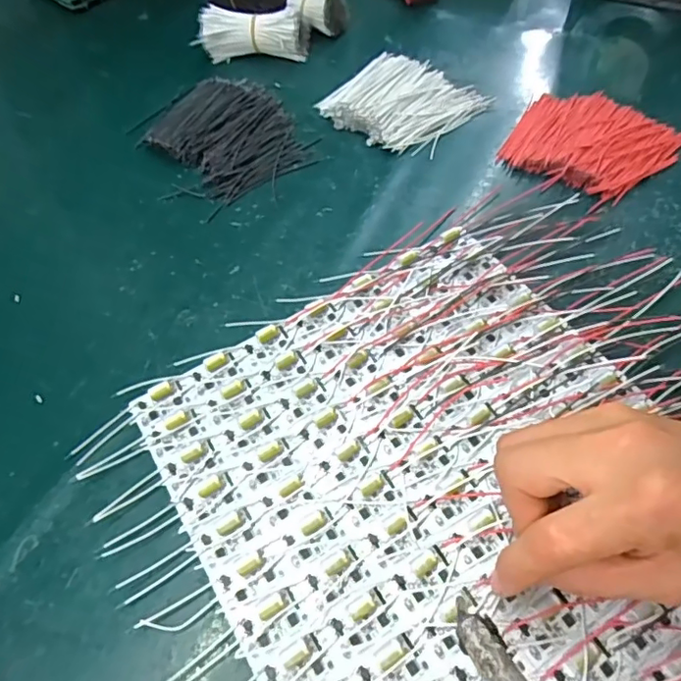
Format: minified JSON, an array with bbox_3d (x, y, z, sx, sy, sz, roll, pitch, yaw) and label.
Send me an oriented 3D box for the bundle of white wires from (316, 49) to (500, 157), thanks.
[{"bbox_3d":[0.050,-0.194,0.451,0.104,0.015,0.100,39,68,23],"label":"bundle of white wires"}]

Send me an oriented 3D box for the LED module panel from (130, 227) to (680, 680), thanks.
[{"bbox_3d":[0.056,0.078,0.279,0.236,0.010,0.283,-29,61,-14],"label":"LED module panel"}]

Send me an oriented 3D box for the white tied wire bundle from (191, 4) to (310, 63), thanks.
[{"bbox_3d":[-0.077,-0.270,0.491,0.094,0.034,0.033,-2,58,2],"label":"white tied wire bundle"}]

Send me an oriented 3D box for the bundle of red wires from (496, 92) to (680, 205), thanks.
[{"bbox_3d":[0.183,-0.146,0.410,0.110,0.013,0.093,31,65,21],"label":"bundle of red wires"}]

